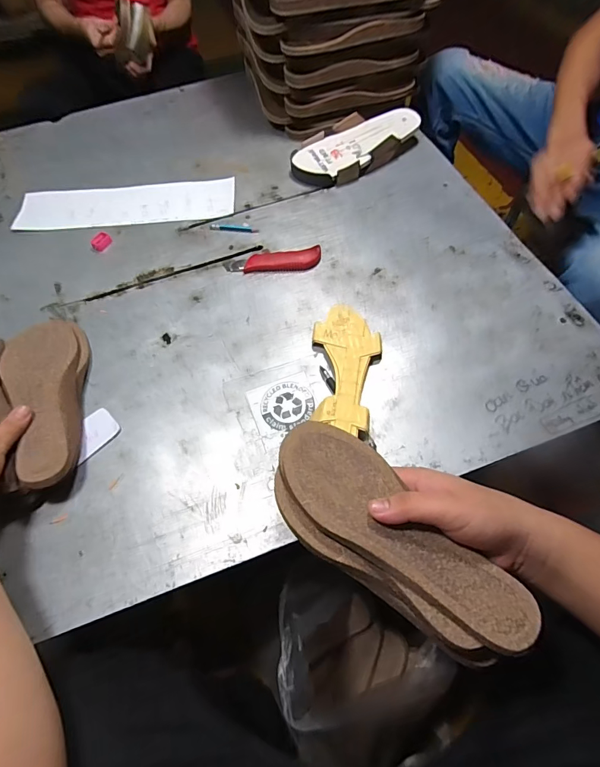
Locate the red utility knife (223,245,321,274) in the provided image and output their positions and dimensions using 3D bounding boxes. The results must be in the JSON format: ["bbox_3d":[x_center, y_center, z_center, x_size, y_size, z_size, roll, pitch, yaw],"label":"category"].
[{"bbox_3d":[-0.043,-0.194,0.653,0.152,0.014,0.036,-5,61,0],"label":"red utility knife"}]

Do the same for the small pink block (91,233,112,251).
[{"bbox_3d":[-0.340,-0.243,0.699,0.022,0.016,0.032,33,68,19],"label":"small pink block"}]

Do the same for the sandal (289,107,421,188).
[{"bbox_3d":[0.108,-0.445,0.763,0.253,0.050,0.106,-27,63,-11],"label":"sandal"}]

